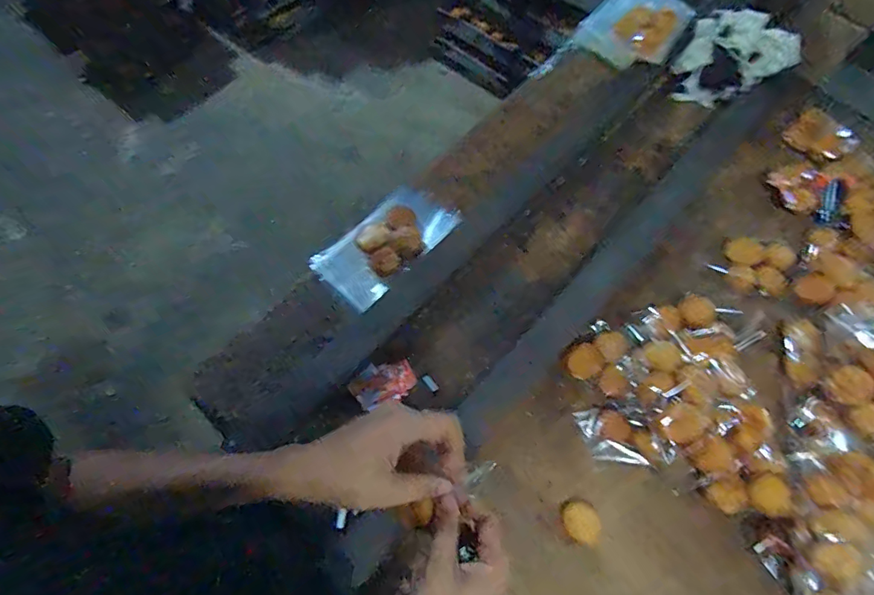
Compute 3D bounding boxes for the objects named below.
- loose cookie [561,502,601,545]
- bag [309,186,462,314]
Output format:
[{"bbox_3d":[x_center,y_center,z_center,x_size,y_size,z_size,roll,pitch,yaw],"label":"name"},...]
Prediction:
[{"bbox_3d":[0.189,0.294,0.615,0.049,0.013,0.044,37,70,13],"label":"loose cookie"},{"bbox_3d":[-0.082,-0.090,0.775,0.232,0.039,0.137,-39,73,-16],"label":"bag"}]

